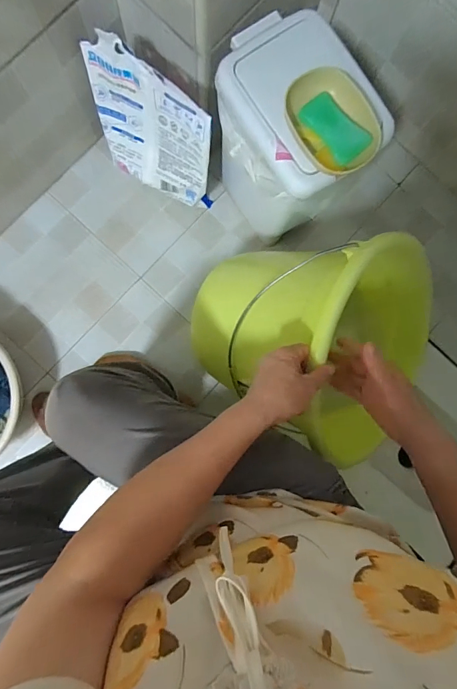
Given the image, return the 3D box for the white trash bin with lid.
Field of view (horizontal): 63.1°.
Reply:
[{"bbox_3d":[0.104,-0.368,0.718,0.195,0.339,0.260,-37,89,-4],"label":"white trash bin with lid"}]

